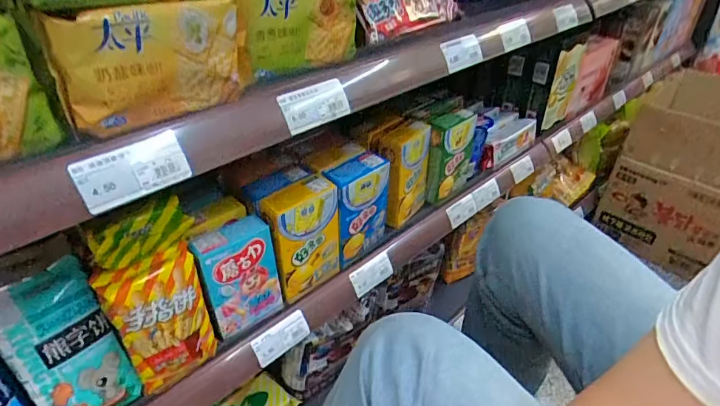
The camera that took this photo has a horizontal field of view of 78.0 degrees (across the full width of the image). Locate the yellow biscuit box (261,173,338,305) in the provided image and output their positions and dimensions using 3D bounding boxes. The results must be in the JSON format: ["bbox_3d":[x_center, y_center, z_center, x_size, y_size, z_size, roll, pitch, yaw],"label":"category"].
[{"bbox_3d":[-0.074,0.047,0.582,0.094,0.149,0.044,-26,44,-32],"label":"yellow biscuit box"}]

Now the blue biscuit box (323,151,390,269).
[{"bbox_3d":[-0.004,0.009,0.634,0.095,0.141,0.051,-27,45,-34],"label":"blue biscuit box"}]

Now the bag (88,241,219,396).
[{"bbox_3d":[-0.208,0.121,0.471,0.088,0.150,0.043,-26,44,-32],"label":"bag"}]

